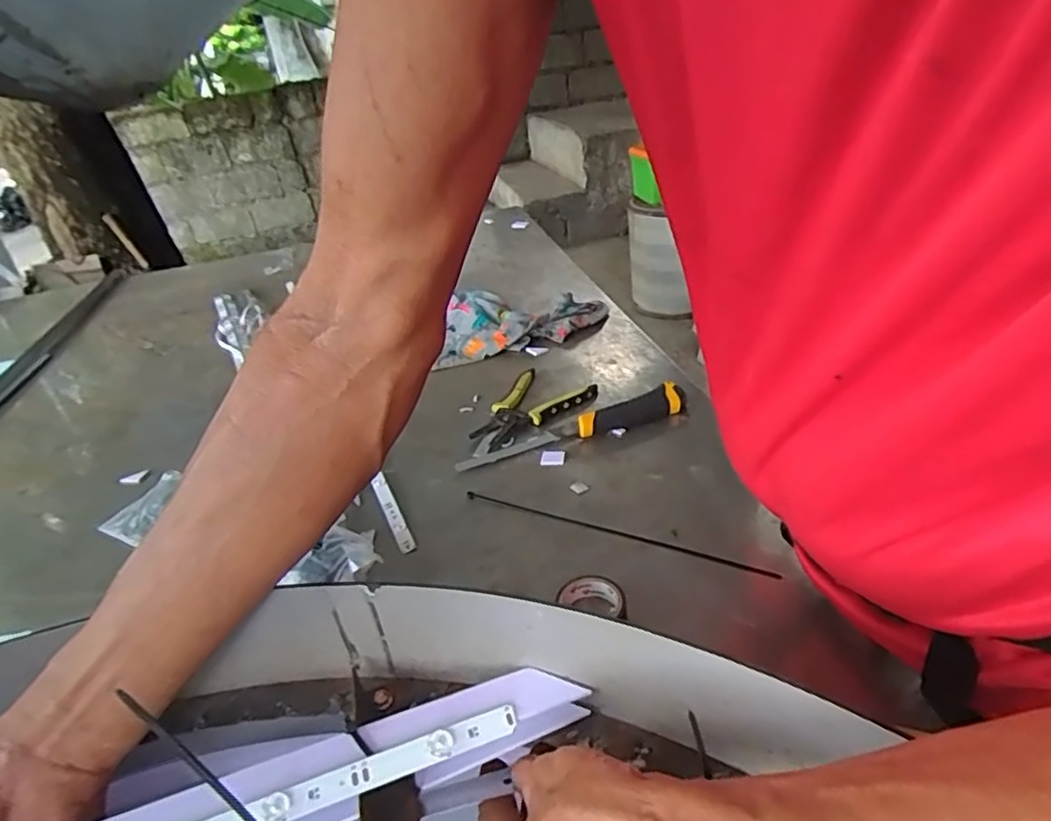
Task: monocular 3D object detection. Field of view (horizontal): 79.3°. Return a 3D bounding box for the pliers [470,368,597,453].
[{"bbox_3d":[-0.003,-0.007,0.769,0.160,0.013,0.106,-27,37,-29],"label":"pliers"}]

